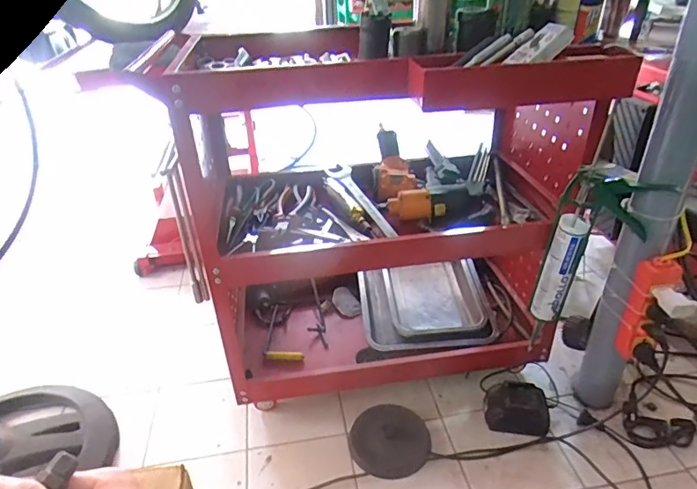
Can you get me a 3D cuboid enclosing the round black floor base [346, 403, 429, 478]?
[{"bbox_3d":[0.082,0.381,0.964,0.152,0.022,0.151,-2,32,1],"label":"round black floor base"}]

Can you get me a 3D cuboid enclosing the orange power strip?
[{"bbox_3d":[0.514,0.121,0.850,0.063,0.211,0.043,21,39,32],"label":"orange power strip"}]

